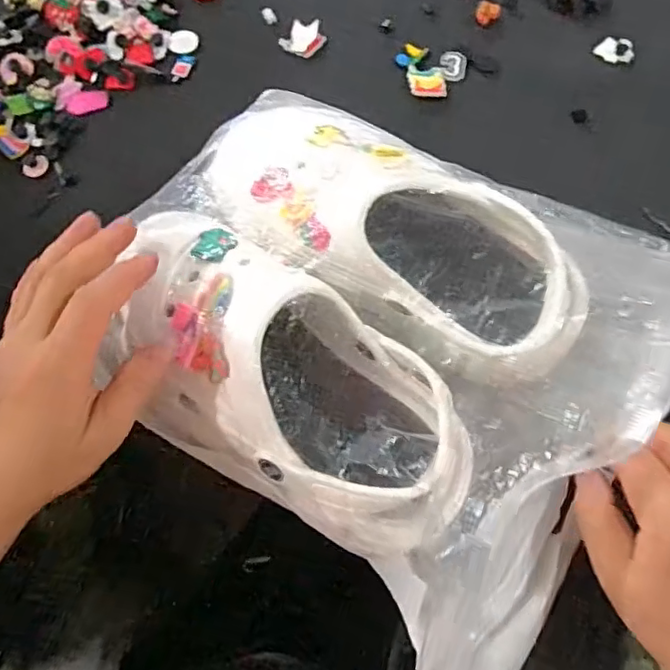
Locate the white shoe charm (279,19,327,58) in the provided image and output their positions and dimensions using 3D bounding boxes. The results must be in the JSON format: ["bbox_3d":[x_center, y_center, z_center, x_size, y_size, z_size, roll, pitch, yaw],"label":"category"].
[{"bbox_3d":[-0.026,-0.254,0.504,0.032,0.007,0.034,33,73,13],"label":"white shoe charm"}]

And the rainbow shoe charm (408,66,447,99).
[{"bbox_3d":[0.075,-0.208,0.482,0.030,0.007,0.032,0,69,1],"label":"rainbow shoe charm"}]

